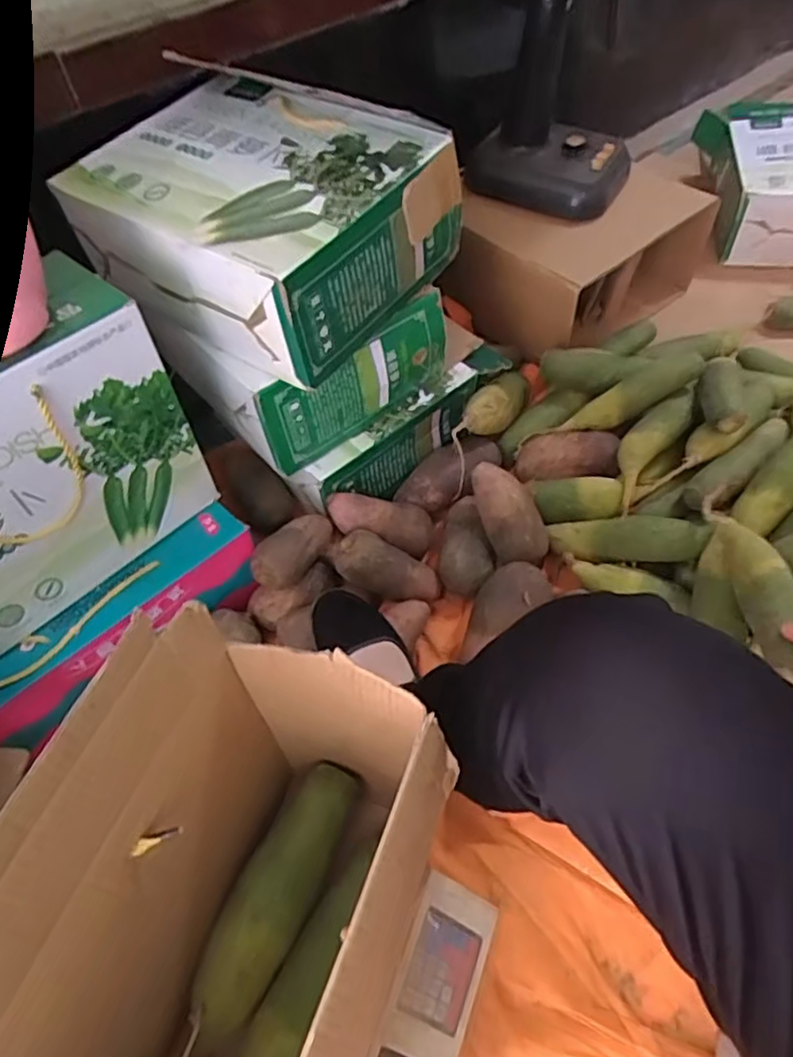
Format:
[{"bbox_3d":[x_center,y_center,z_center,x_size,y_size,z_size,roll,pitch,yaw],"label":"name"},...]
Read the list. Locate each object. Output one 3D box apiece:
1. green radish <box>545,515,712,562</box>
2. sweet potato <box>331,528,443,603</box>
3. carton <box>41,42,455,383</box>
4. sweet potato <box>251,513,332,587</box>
[{"bbox_3d":[0.280,0.010,0.781,0.185,0.045,0.056,0,51,29],"label":"green radish"},{"bbox_3d":[-0.012,0.051,0.790,0.138,0.065,0.066,25,52,-20],"label":"sweet potato"},{"bbox_3d":[-0.174,-0.364,0.721,0.406,0.145,0.277,31,62,24],"label":"carton"},{"bbox_3d":[-0.123,0.021,0.770,0.052,0.043,0.119,34,63,25],"label":"sweet potato"}]

